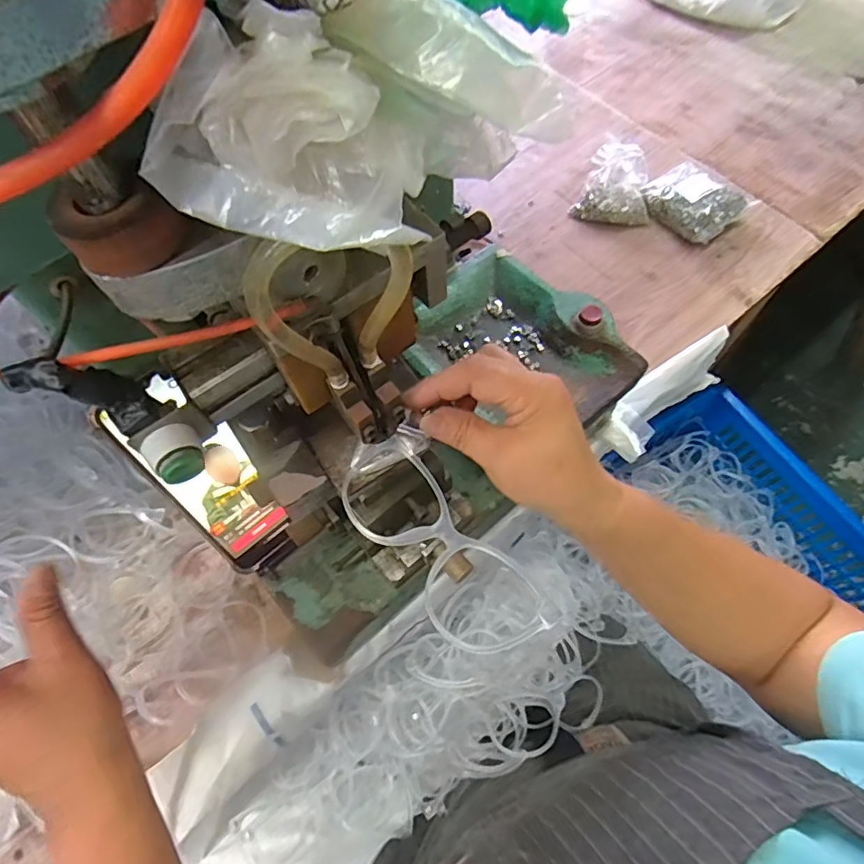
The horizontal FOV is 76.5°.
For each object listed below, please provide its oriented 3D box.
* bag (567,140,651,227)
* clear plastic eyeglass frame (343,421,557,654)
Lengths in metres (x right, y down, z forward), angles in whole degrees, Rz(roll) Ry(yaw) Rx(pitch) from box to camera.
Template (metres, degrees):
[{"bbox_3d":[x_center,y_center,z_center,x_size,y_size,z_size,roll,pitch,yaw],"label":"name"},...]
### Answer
[{"bbox_3d":[0.203,-0.265,0.594,0.082,0.063,0.064,27,69,14],"label":"bag"},{"bbox_3d":[0.002,0.055,0.287,0.058,0.010,0.135,-34,63,-12],"label":"clear plastic eyeglass frame"}]

